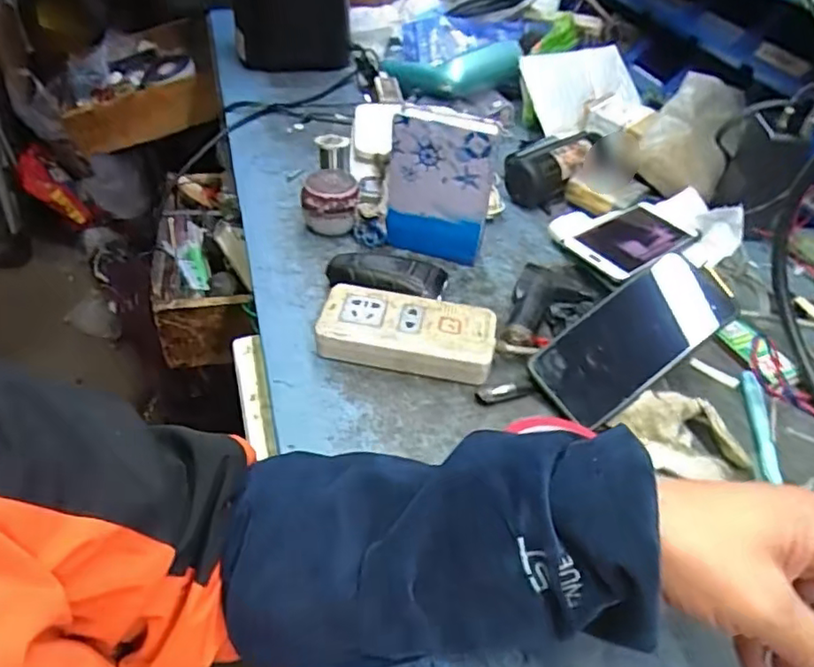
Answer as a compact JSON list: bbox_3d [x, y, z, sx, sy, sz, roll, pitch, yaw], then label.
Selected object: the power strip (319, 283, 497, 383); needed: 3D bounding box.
[{"bbox_3d":[0.000,0.000,0.536,0.147,0.035,0.068,8,43,5],"label":"power strip"}]

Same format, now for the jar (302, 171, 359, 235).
[{"bbox_3d":[-0.082,-0.140,0.662,0.059,0.059,0.055,3,43,-3],"label":"jar"}]

